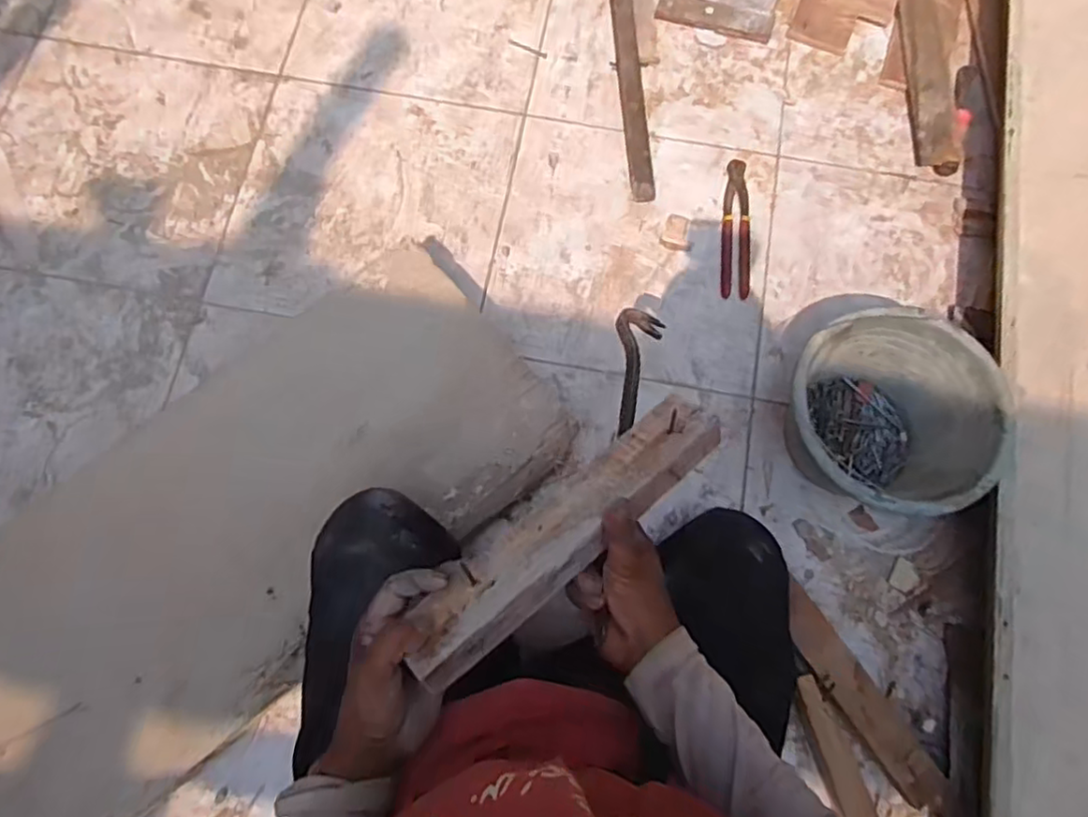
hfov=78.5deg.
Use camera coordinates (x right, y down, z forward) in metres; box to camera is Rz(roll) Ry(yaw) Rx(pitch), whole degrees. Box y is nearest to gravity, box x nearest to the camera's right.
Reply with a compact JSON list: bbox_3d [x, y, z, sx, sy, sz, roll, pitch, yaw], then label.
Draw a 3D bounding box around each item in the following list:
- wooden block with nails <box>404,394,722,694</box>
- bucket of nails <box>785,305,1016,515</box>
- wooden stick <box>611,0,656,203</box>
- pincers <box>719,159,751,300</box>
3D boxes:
[{"bbox_3d":[0.022,0.095,0.553,0.319,0.034,0.066,-38,79,-22],"label":"wooden block with nails"},{"bbox_3d":[0.412,0.016,0.835,0.235,0.171,0.234,0,75,-1],"label":"bucket of nails"},{"bbox_3d":[0.128,-0.630,1.057,0.042,0.025,0.661,-3,75,-2],"label":"wooden stick"},{"bbox_3d":[0.285,-0.264,0.983,0.044,0.014,0.215,7,75,1],"label":"pincers"}]

